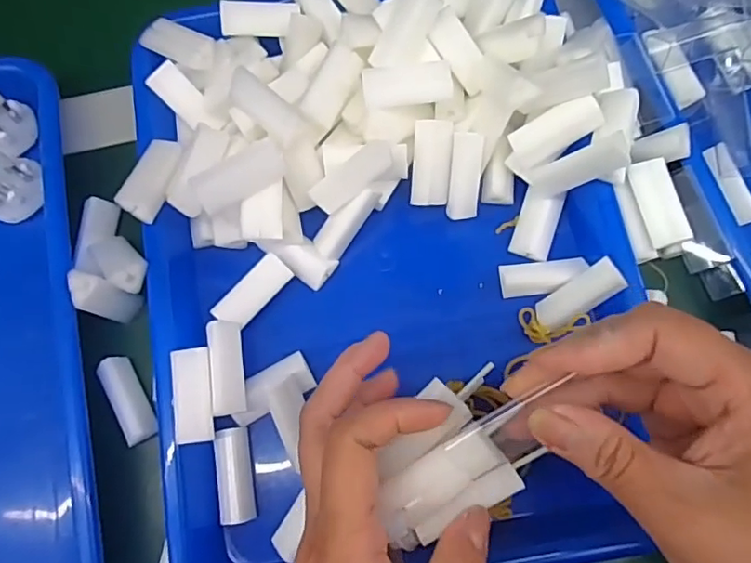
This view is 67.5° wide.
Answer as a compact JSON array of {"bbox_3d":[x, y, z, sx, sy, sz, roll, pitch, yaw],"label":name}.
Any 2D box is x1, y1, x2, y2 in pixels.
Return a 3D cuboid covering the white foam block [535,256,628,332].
[{"bbox_3d":[0.105,0.007,0.290,0.045,0.013,0.017,-38,82,20],"label":"white foam block"}]

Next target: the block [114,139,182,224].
[{"bbox_3d":[-0.119,-0.055,0.300,0.020,0.011,0.049,12,65,4],"label":"block"}]

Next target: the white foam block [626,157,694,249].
[{"bbox_3d":[0.146,-0.040,0.290,0.020,0.009,0.045,-13,75,-1],"label":"white foam block"}]

